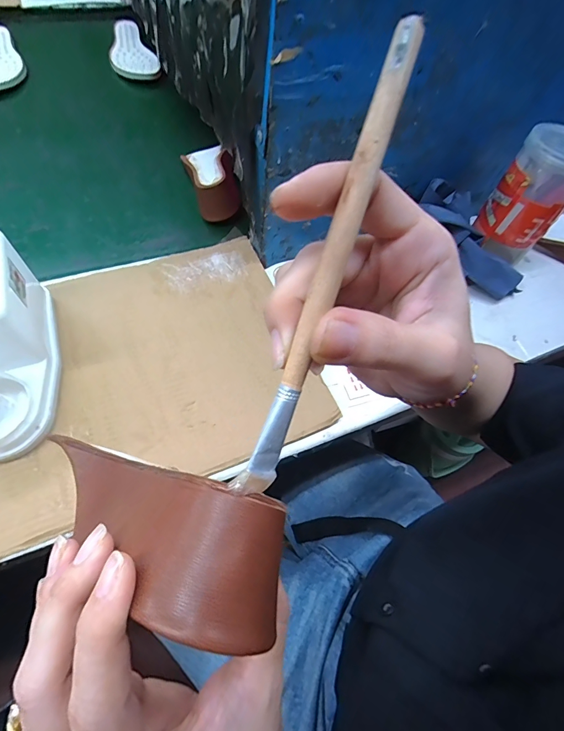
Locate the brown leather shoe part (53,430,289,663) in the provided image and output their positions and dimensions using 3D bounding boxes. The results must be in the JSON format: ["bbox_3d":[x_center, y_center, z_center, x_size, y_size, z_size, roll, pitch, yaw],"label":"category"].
[{"bbox_3d":[-0.062,0.065,0.167,0.152,0.043,0.049,8,51,42],"label":"brown leather shoe part"}]

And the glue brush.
[{"bbox_3d":[0.015,-0.029,0.122,0.010,0.007,0.157,20,98,7],"label":"glue brush"}]

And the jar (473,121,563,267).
[{"bbox_3d":[0.310,-0.210,0.452,0.083,0.122,0.083,-39,71,-25],"label":"jar"}]

